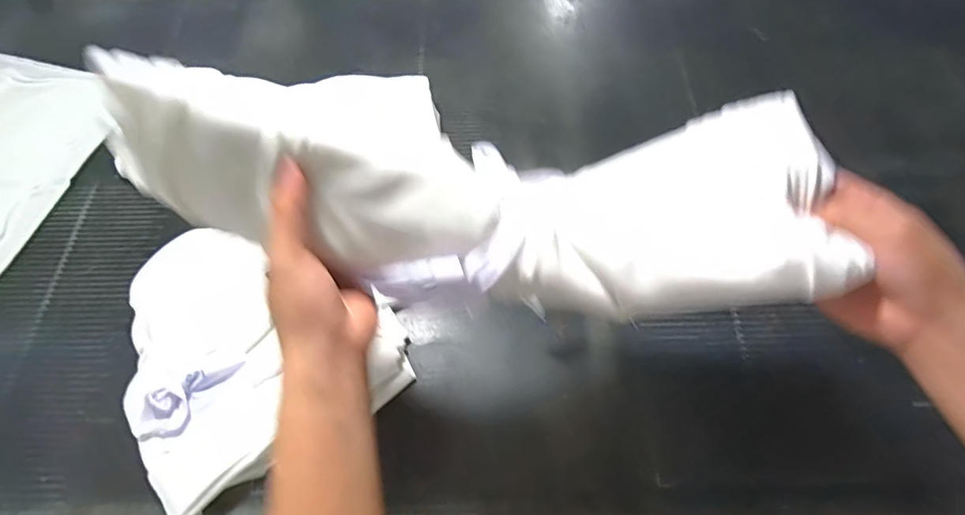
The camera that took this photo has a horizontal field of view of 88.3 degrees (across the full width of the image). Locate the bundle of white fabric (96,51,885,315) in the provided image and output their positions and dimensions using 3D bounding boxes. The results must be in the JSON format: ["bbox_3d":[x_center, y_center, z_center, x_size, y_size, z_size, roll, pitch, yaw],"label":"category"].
[{"bbox_3d":[0.011,-0.057,0.362,0.457,0.114,0.156,5,62,-3],"label":"bundle of white fabric"}]

